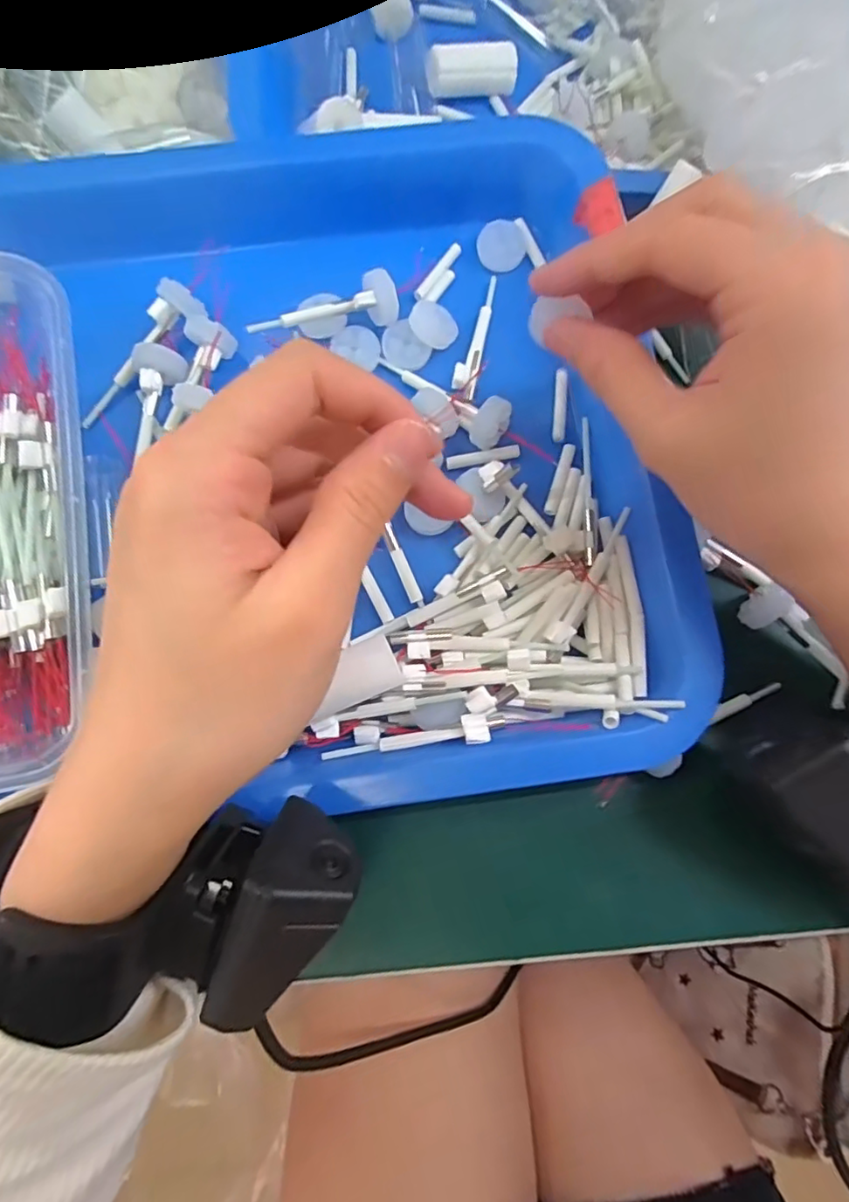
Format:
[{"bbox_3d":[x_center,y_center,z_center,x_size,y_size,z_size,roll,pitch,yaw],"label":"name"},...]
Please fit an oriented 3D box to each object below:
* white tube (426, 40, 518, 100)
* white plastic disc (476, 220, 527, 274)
[{"bbox_3d":[0.023,-0.258,0.281,0.044,0.015,0.015,-12,71,-2],"label":"white tube"},{"bbox_3d":[0.035,-0.156,0.256,0.021,0.005,0.022,0,91,0],"label":"white plastic disc"}]

